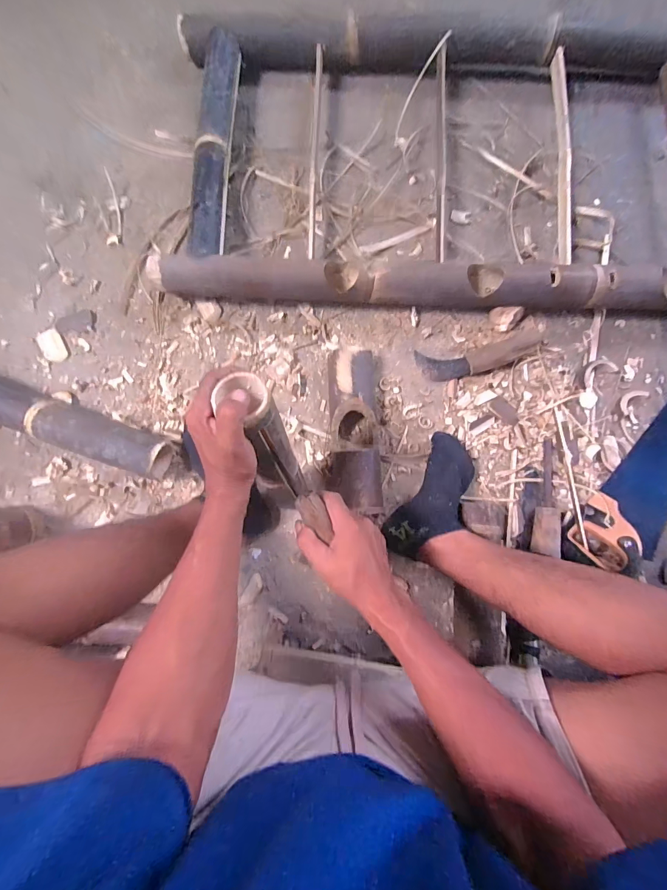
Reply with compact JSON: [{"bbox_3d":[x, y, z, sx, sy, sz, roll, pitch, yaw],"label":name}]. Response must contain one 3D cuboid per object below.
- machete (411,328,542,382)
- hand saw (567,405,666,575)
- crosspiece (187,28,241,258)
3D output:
[{"bbox_3d":[0.271,-0.166,0.651,0.238,0.042,0.071,-10,83,-2],"label":"machete"},{"bbox_3d":[0.547,0.031,0.604,0.414,0.107,0.025,-48,127,-5],"label":"hand saw"},{"bbox_3d":[-0.217,-0.546,0.661,0.063,0.037,0.464,3,82,0],"label":"crosspiece"}]

